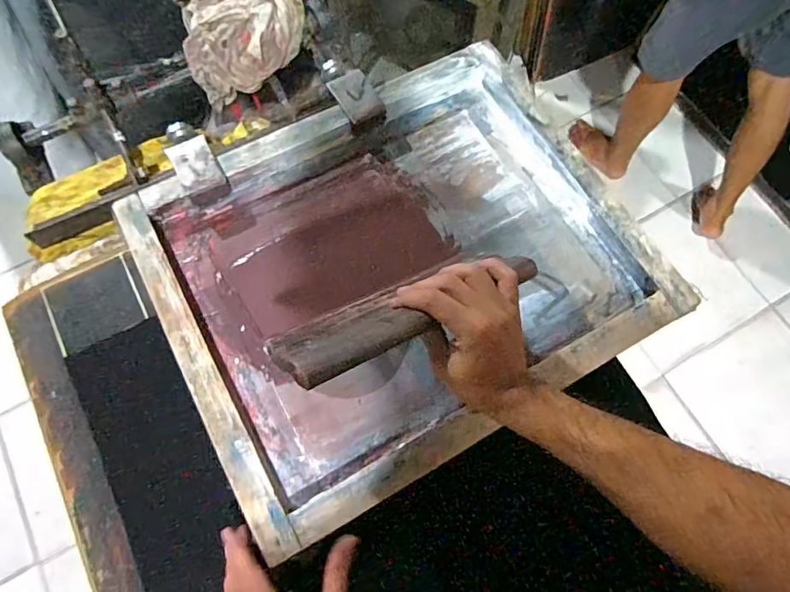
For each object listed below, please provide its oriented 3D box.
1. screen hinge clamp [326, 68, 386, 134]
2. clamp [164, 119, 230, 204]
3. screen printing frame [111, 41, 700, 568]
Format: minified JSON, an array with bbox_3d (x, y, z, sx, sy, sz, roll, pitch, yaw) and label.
[{"bbox_3d":[-0.053,-0.271,0.679,0.054,0.022,0.089,-24,72,-8],"label":"screen hinge clamp"},{"bbox_3d":[-0.263,-0.174,0.650,0.054,0.047,0.127,-28,73,-10],"label":"clamp"},{"bbox_3d":[0.003,-0.045,0.617,0.556,0.051,0.465,-29,73,-10],"label":"screen printing frame"}]

